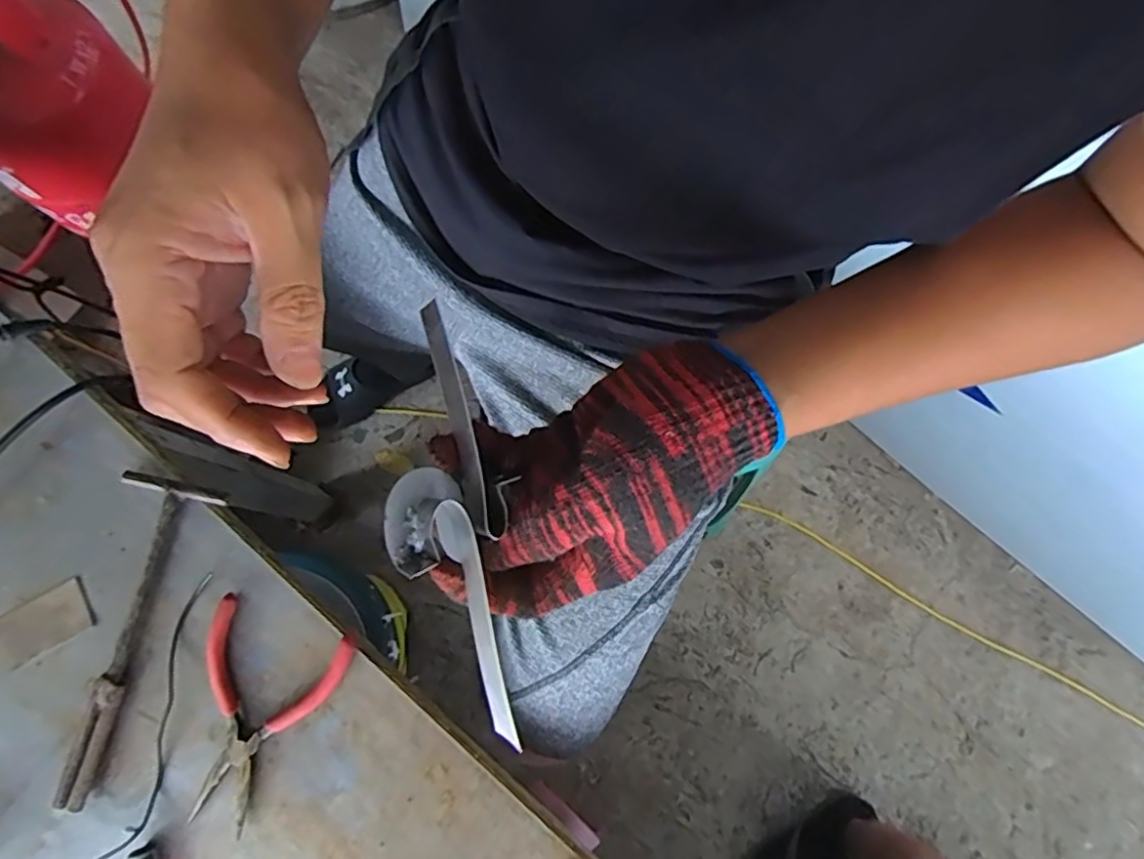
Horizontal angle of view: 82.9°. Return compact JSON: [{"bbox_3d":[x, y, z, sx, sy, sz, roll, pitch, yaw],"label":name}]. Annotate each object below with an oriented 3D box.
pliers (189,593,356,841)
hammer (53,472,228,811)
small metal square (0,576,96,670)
[{"bbox_3d":[-0.224,0.200,0.450,0.098,0.015,0.137,19,77,1],"label":"pliers"},{"bbox_3d":[-0.326,0.143,0.458,0.066,0.012,0.221,17,77,1],"label":"hammer"},{"bbox_3d":[-0.386,0.142,0.460,0.079,0.004,0.040,-29,80,-9],"label":"small metal square"}]

